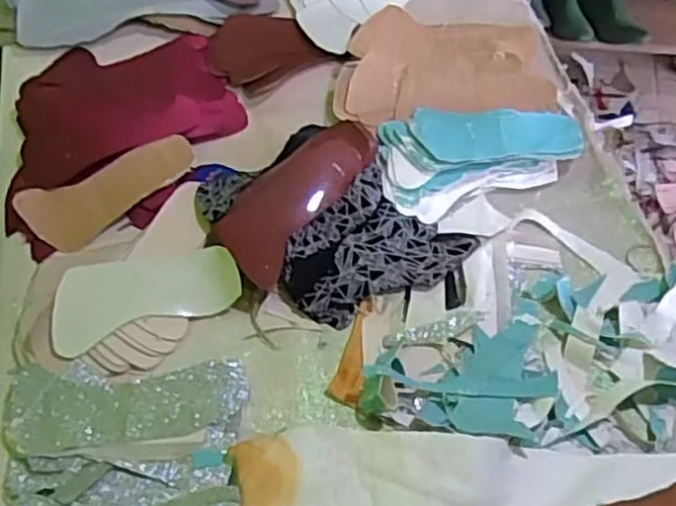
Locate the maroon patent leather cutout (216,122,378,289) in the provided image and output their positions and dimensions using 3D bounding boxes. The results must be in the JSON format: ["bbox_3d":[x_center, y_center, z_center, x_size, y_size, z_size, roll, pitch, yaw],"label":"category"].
[{"bbox_3d":[-0.039,-0.055,0.660,0.072,0.031,0.190,28,63,17],"label":"maroon patent leather cutout"}]

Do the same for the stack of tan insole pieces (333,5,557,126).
[{"bbox_3d":[0.106,-0.199,0.753,0.229,0.057,0.115,-9,58,-4],"label":"stack of tan insole pieces"}]

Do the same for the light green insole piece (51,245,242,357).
[{"bbox_3d":[-0.163,0.039,0.607,0.153,0.011,0.077,-4,79,-9],"label":"light green insole piece"}]

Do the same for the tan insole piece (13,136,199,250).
[{"bbox_3d":[-0.214,-0.058,0.675,0.166,0.014,0.064,-25,95,-12],"label":"tan insole piece"}]

